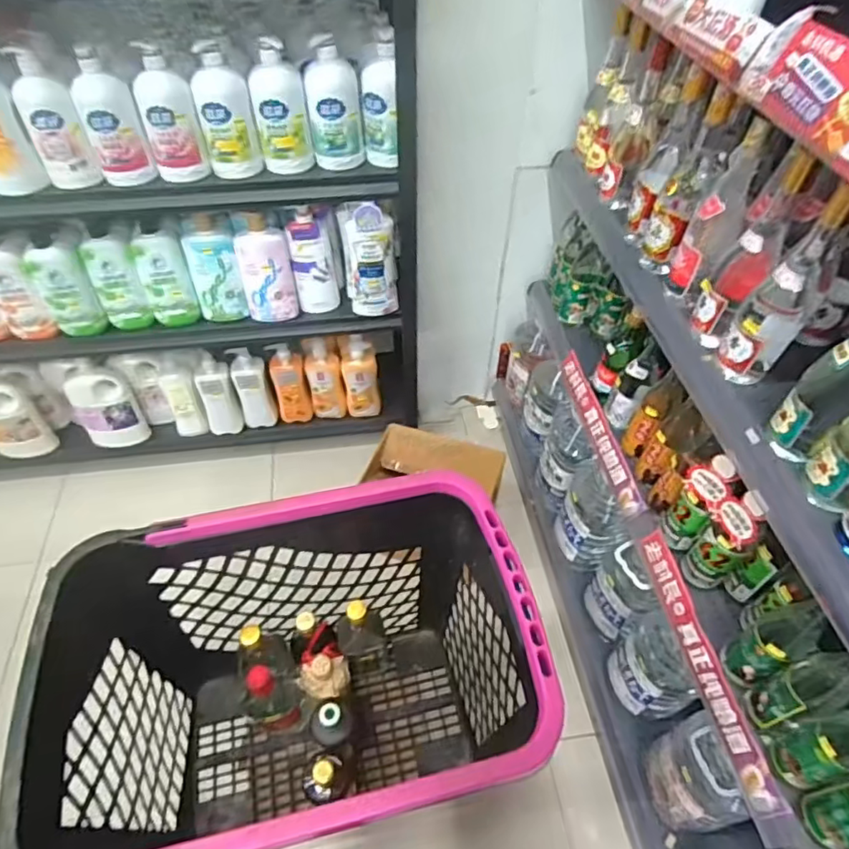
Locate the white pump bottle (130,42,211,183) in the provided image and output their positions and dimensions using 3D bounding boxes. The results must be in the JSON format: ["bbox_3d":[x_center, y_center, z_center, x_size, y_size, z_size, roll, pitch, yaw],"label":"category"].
[{"bbox_3d":[-0.453,-0.540,1.020,0.093,0.211,0.068,-15,51,-14],"label":"white pump bottle"}]

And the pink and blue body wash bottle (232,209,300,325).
[{"bbox_3d":[-0.353,-0.336,1.280,0.114,0.229,0.071,-11,50,-11],"label":"pink and blue body wash bottle"}]

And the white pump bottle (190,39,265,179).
[{"bbox_3d":[-0.359,-0.557,1.034,0.095,0.209,0.069,-11,50,-11],"label":"white pump bottle"}]

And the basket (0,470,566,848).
[{"bbox_3d":[-0.157,0.386,0.837,0.555,0.475,0.407,-7,50,-7],"label":"basket"}]

